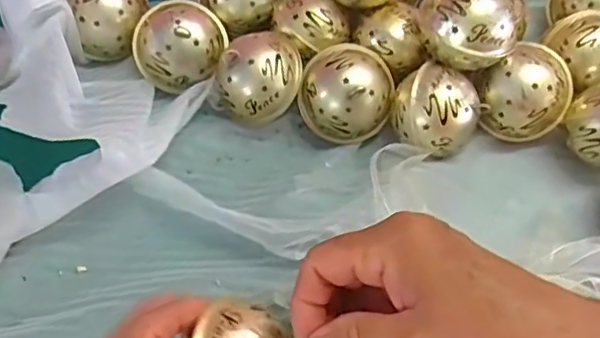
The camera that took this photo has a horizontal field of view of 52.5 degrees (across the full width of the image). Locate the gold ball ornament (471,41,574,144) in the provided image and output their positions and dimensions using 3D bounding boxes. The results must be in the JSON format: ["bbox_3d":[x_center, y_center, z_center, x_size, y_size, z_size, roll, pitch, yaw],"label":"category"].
[{"bbox_3d":[0.140,-0.045,0.390,0.059,0.048,0.048,-22,60,-15],"label":"gold ball ornament"}]

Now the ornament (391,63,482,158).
[{"bbox_3d":[0.083,-0.033,0.377,0.052,0.048,0.050,20,58,12],"label":"ornament"}]

